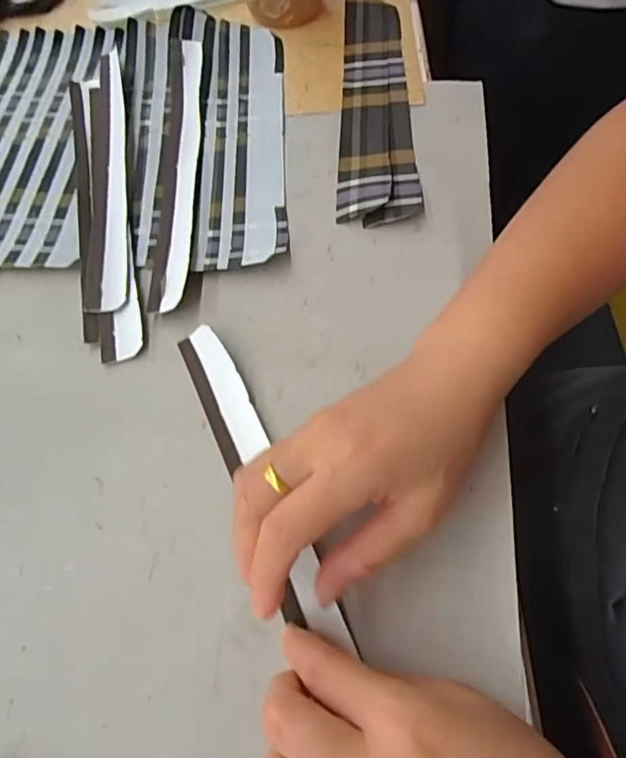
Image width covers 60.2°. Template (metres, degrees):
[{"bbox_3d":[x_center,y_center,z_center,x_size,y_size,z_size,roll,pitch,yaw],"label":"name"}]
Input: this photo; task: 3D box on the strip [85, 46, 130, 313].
[{"bbox_3d":[-0.152,-0.154,0.395,0.029,0.012,0.255,-11,62,-2],"label":"strip"}]

